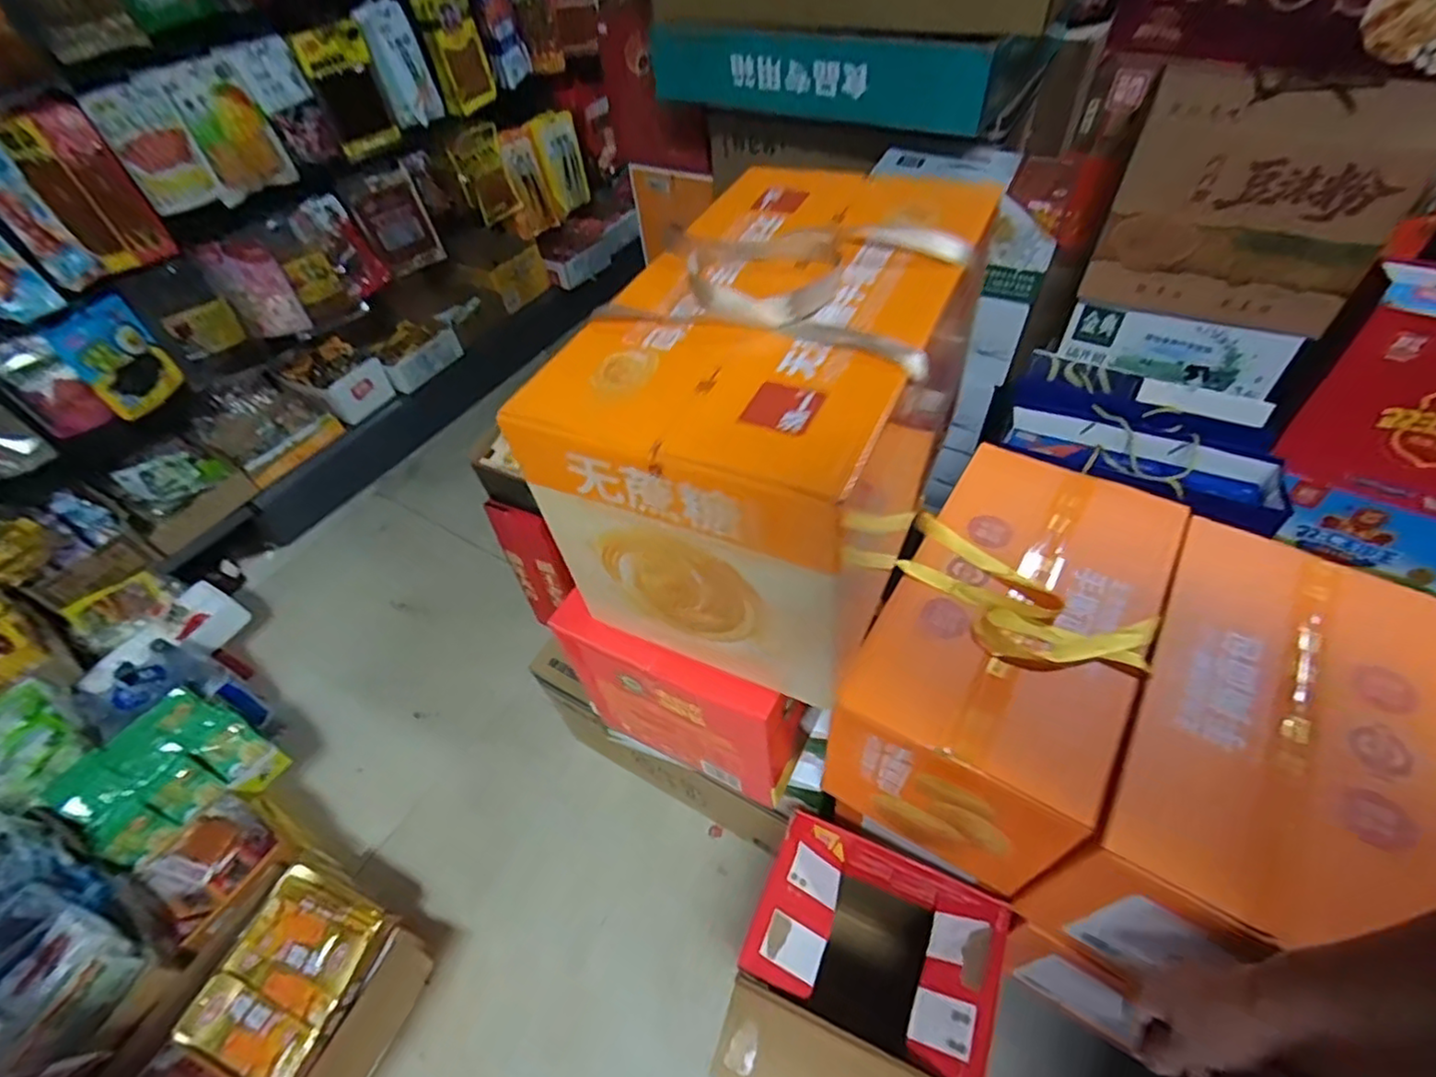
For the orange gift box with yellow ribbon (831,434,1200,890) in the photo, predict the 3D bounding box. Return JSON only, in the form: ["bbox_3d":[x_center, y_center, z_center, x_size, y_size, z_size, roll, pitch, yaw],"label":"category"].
[{"bbox_3d":[0.317,0.131,0.740,0.244,0.238,0.399,25,56,23],"label":"orange gift box with yellow ribbon"}]

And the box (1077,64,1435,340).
[{"bbox_3d":[0.664,-0.416,0.806,0.310,0.282,0.105,18,47,16],"label":"box"}]

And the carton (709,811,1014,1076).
[{"bbox_3d":[0.178,0.610,0.873,0.265,0.424,0.299,17,54,18],"label":"carton"}]

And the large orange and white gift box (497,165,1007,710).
[{"bbox_3d":[0.052,-0.107,0.558,0.232,0.245,0.369,21,55,21],"label":"large orange and white gift box"}]

